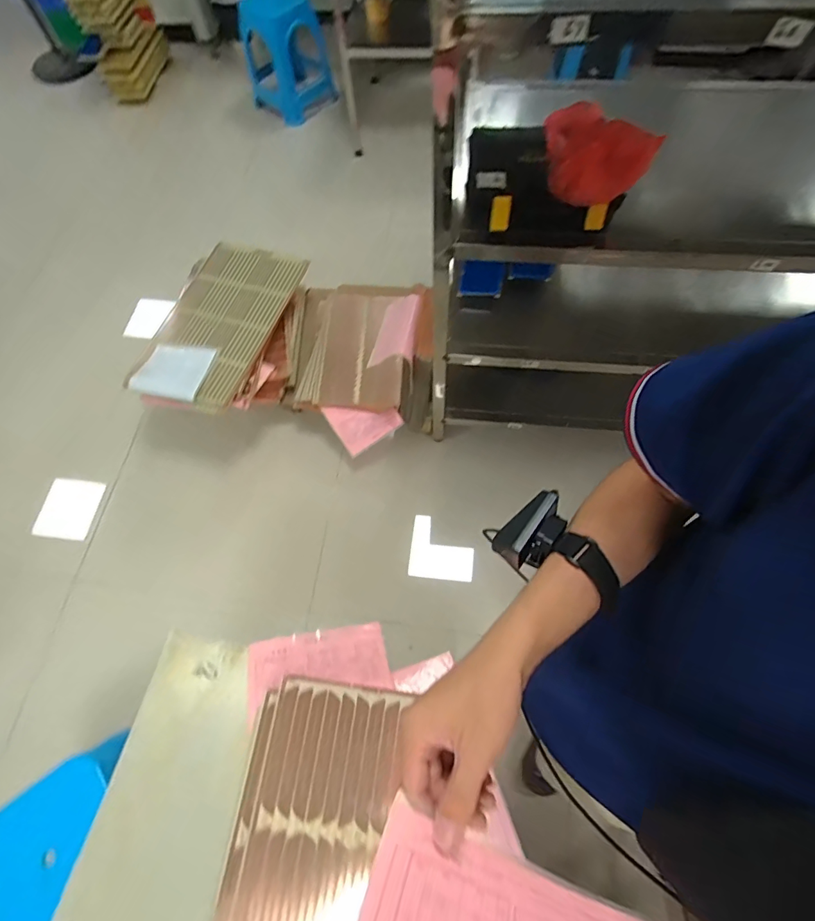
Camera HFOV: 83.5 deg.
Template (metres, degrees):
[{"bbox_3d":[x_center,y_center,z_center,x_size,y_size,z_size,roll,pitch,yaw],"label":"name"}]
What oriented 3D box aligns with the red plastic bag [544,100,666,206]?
[{"bbox_3d":[0.305,-0.499,0.773,0.096,0.116,0.181,-32,68,-11],"label":"red plastic bag"}]

